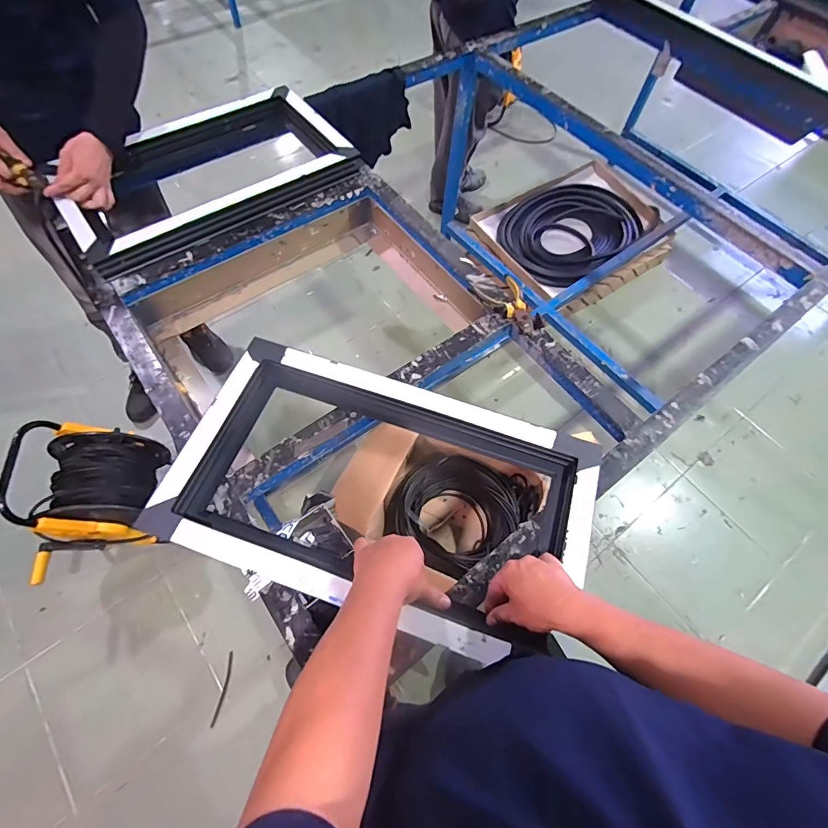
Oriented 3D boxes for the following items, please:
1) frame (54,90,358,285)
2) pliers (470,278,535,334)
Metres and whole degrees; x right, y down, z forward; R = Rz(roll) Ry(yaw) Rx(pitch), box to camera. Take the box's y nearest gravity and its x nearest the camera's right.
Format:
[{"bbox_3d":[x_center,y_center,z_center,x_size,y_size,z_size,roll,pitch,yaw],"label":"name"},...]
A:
[{"bbox_3d":[-0.460,-0.539,0.968,0.596,0.075,0.346,-33,68,-19],"label":"frame"},{"bbox_3d":[0.183,-0.214,0.837,0.074,0.031,0.157,-19,66,-12],"label":"pliers"}]

